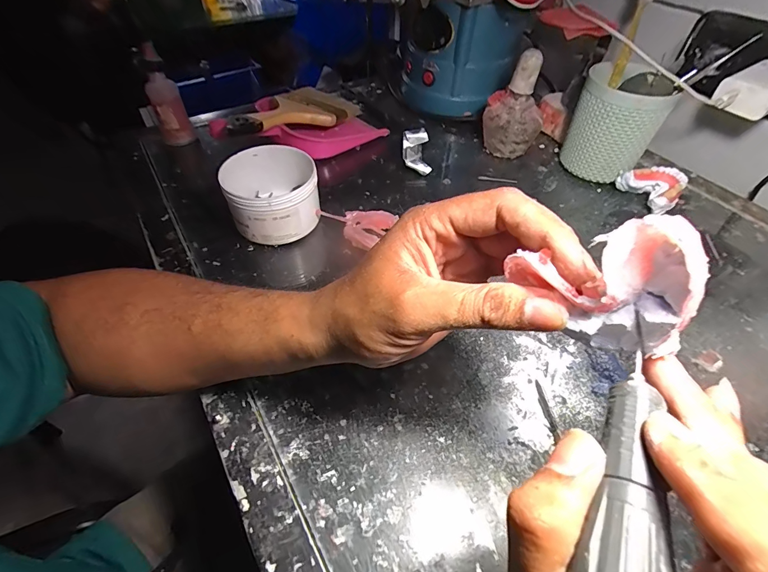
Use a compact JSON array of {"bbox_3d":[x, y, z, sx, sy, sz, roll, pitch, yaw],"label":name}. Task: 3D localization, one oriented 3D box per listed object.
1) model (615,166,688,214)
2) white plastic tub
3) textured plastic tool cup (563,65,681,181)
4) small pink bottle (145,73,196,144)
[{"bbox_3d":[0.316,-0.112,0.443,0.054,0.035,0.061,-15,52,-14],"label":"model"},{"bbox_3d":[-0.115,-0.093,0.395,0.088,0.063,0.094,1,50,-1],"label":"white plastic tub"},{"bbox_3d":[0.271,-0.191,0.449,0.091,0.103,0.080,25,54,18],"label":"textured plastic tool cup"},{"bbox_3d":[-0.280,-0.228,0.494,0.041,0.075,0.049,-22,54,-19],"label":"small pink bottle"}]

